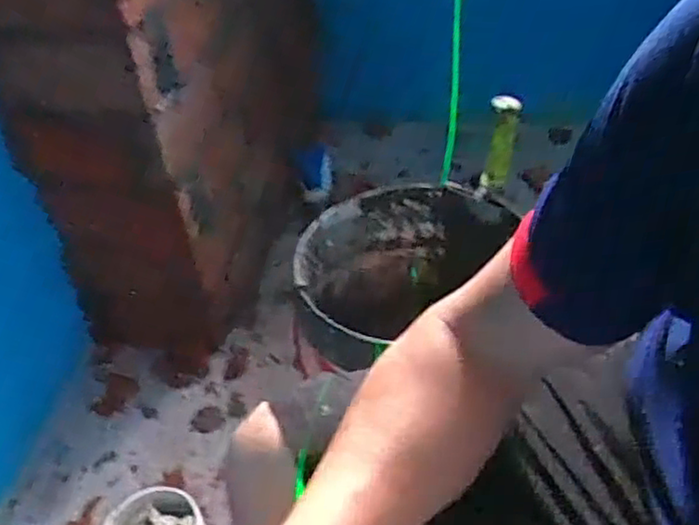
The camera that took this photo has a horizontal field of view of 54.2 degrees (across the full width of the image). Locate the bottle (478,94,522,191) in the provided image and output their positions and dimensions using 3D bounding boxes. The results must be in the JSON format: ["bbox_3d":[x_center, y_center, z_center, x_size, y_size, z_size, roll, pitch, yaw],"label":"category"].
[{"bbox_3d":[0.208,-0.168,0.935,0.041,0.145,0.049,7,43,14],"label":"bottle"}]

